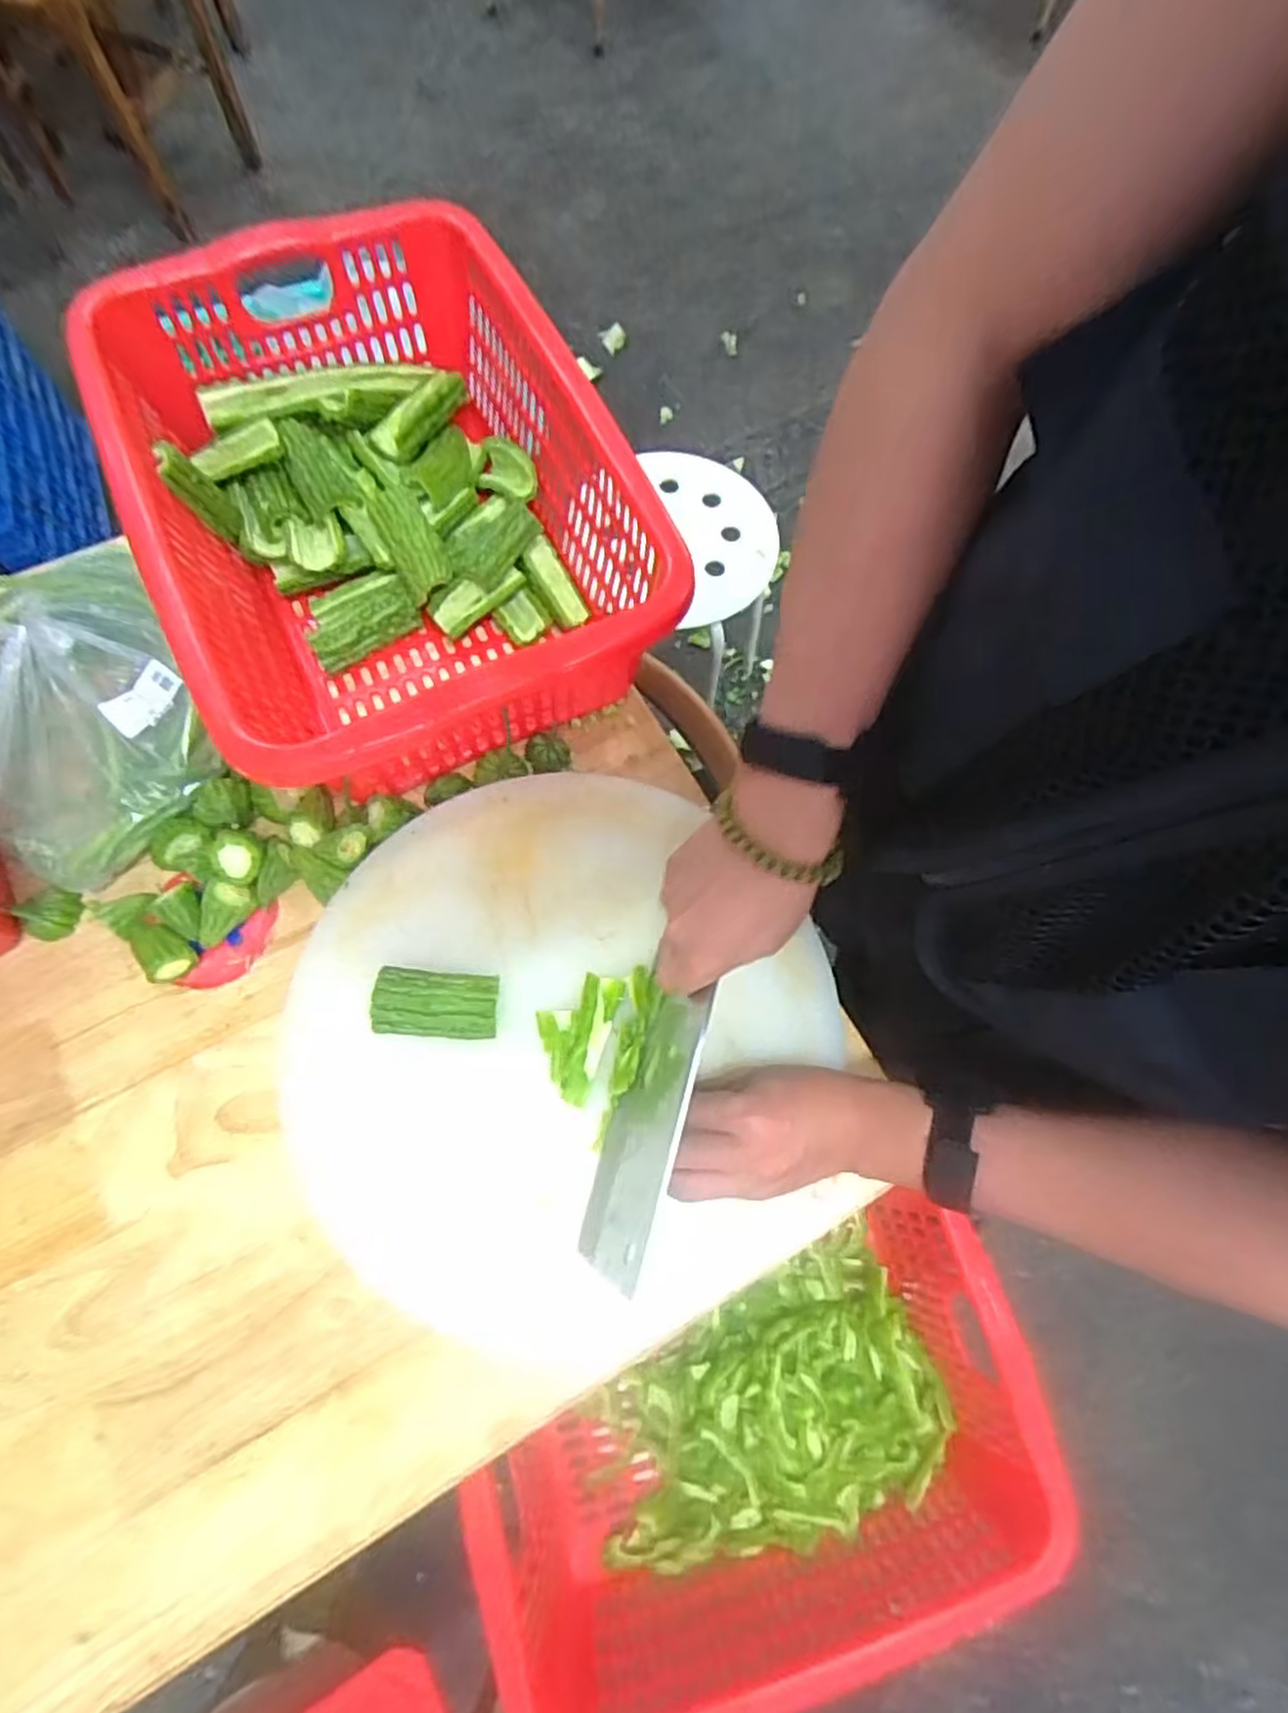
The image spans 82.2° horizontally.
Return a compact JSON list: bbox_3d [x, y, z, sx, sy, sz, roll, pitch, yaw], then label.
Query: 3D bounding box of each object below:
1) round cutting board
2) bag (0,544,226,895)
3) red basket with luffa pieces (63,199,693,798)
[{"bbox_3d":[-0.057,0.122,0.504,0.357,0.046,0.362,1,71,-2],"label":"round cutting board"},{"bbox_3d":[-0.438,-0.109,0.566,0.168,0.064,0.250,-26,74,-11],"label":"bag"},{"bbox_3d":[-0.201,-0.267,0.588,0.322,0.168,0.456,-26,74,-11],"label":"red basket with luffa pieces"}]

